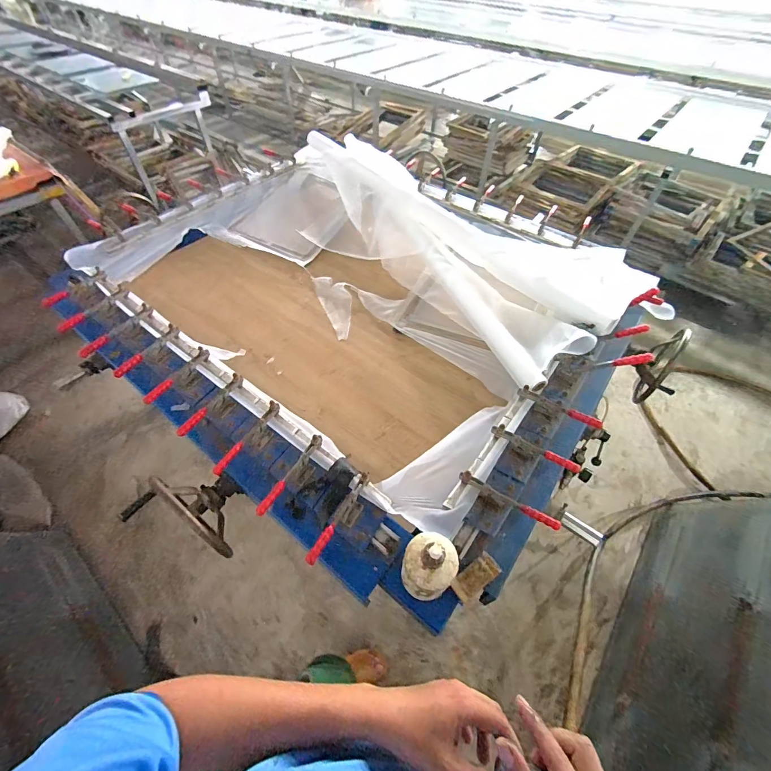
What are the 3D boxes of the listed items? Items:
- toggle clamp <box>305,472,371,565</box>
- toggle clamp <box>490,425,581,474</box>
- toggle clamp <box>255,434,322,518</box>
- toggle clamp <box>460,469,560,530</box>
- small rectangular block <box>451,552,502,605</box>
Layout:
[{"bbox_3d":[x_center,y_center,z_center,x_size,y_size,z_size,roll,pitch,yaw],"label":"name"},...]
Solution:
[{"bbox_3d":[-0.095,0.289,0.775,0.041,0.055,0.215,27,57,19],"label":"toggle clamp"},{"bbox_3d":[0.356,0.152,0.859,0.203,0.053,0.038,25,56,17],"label":"toggle clamp"},{"bbox_3d":[-0.212,0.211,0.828,0.040,0.056,0.216,29,58,20],"label":"toggle clamp"},{"bbox_3d":[0.269,0.253,0.789,0.220,0.046,0.028,24,56,16],"label":"toggle clamp"},{"bbox_3d":[0.190,0.400,0.747,0.109,0.016,0.047,-29,58,-21],"label":"small rectangular block"}]

